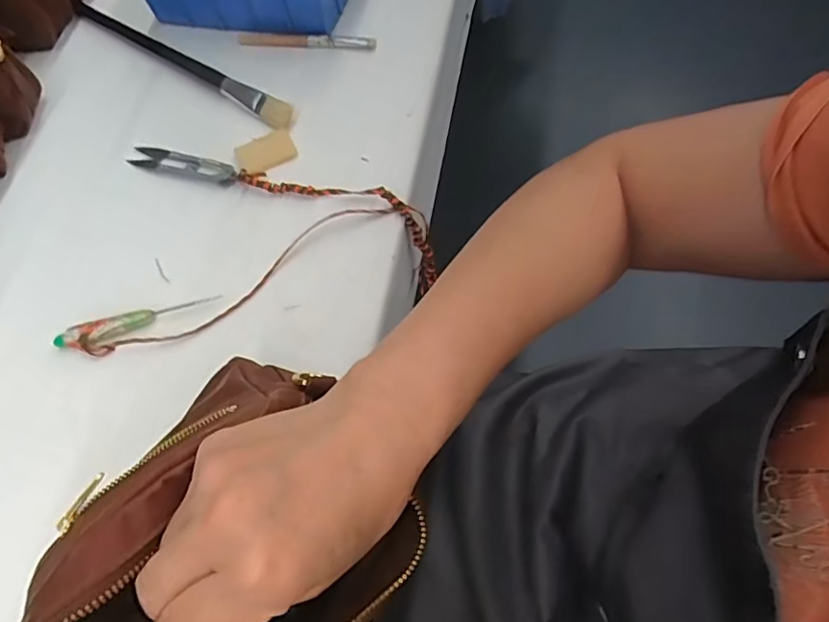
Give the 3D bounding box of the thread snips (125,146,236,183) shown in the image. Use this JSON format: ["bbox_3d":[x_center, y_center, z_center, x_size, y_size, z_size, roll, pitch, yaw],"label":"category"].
[{"bbox_3d":[-0.186,-0.119,0.461,0.100,0.016,0.022,18,67,14],"label":"thread snips"}]

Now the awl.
[{"bbox_3d":[-0.193,0.009,0.396,0.111,0.009,0.021,-12,63,0],"label":"awl"}]

